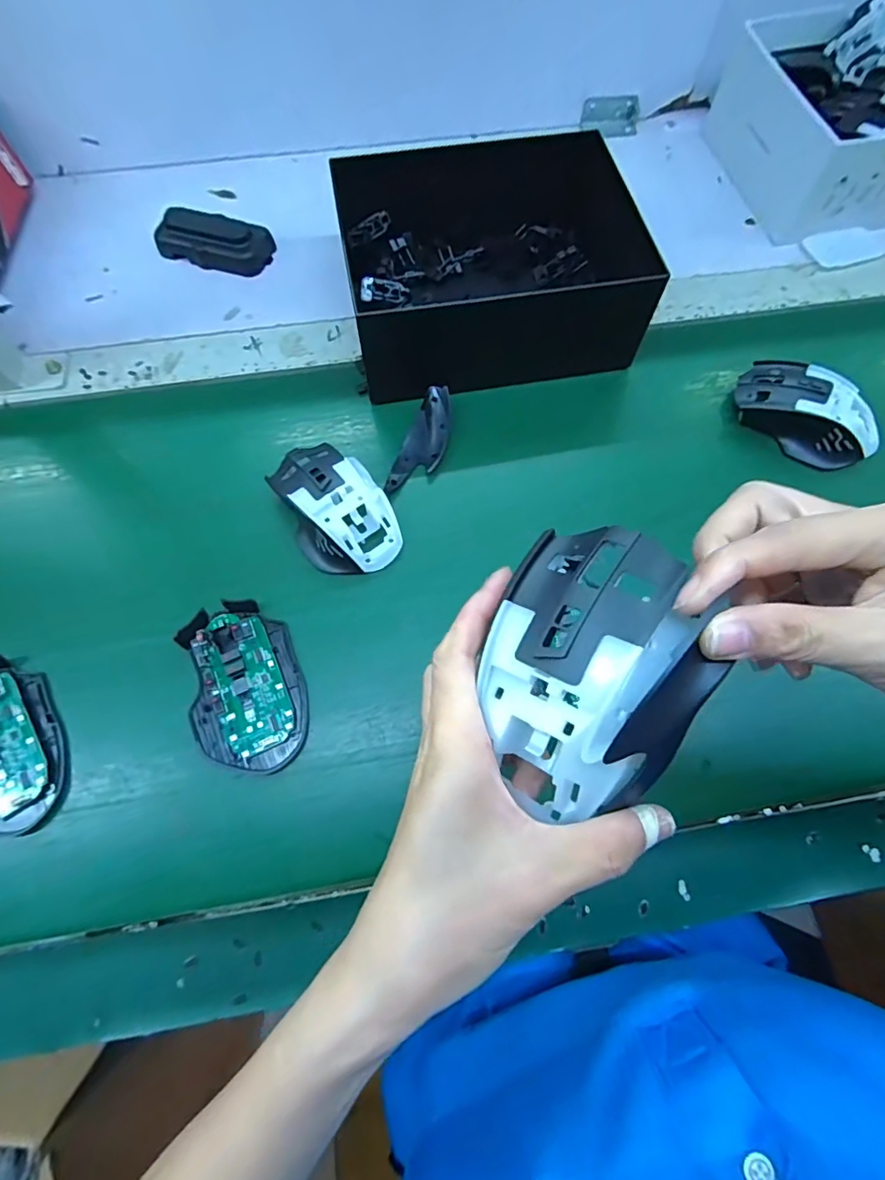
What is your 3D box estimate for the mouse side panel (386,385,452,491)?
[{"bbox_3d":[-0.014,-0.116,0.413,0.033,0.020,0.095,18,71,5],"label":"mouse side panel"}]

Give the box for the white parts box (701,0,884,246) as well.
[{"bbox_3d":[0.419,-0.457,0.502,0.251,0.092,0.201,-13,71,-6],"label":"white parts box"}]

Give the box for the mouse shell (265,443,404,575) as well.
[{"bbox_3d":[-0.079,-0.064,0.386,0.070,0.038,0.110,-27,73,-10],"label":"mouse shell"}]

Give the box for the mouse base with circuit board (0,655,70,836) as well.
[{"bbox_3d":[-0.283,0.097,0.330,0.071,0.021,0.111,-20,71,-8],"label":"mouse base with circuit board"}]

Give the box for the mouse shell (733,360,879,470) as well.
[{"bbox_3d":[0.288,-0.140,0.414,0.112,0.042,0.062,42,75,13],"label":"mouse shell"}]

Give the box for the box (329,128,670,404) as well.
[{"bbox_3d":[0.036,-0.283,0.445,0.225,0.082,0.198,-8,70,-4],"label":"box"}]

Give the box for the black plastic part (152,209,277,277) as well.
[{"bbox_3d":[-0.212,-0.323,0.484,0.100,0.020,0.049,16,70,5],"label":"black plastic part"}]

